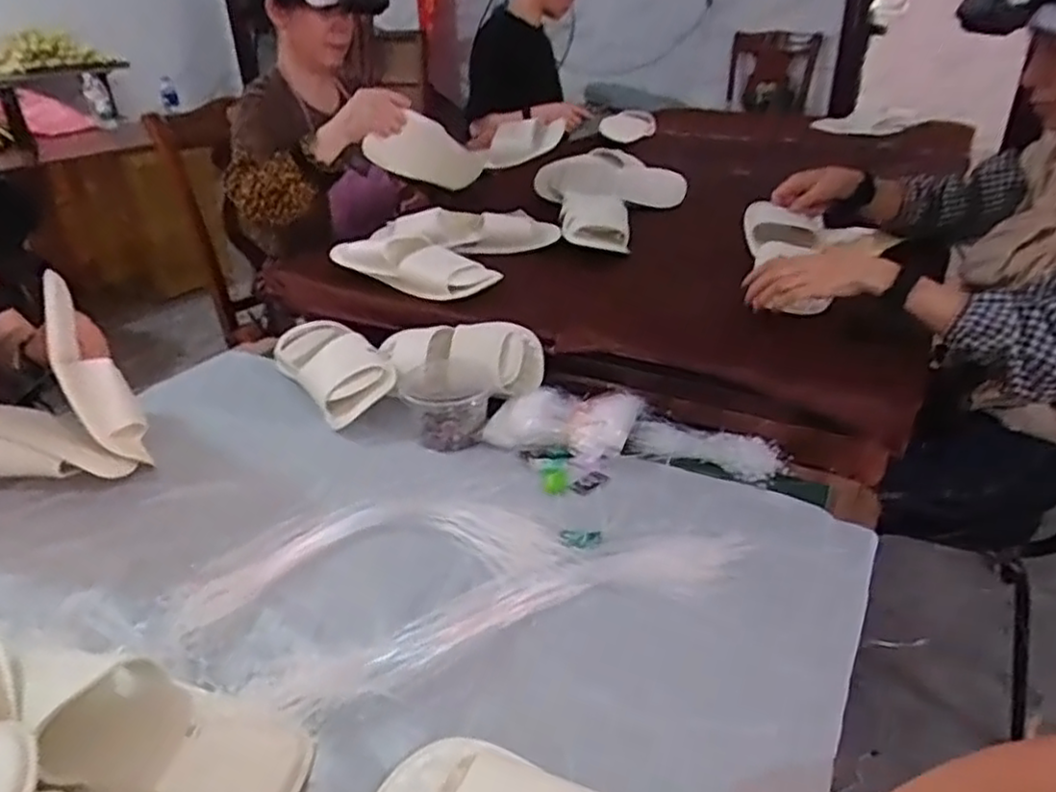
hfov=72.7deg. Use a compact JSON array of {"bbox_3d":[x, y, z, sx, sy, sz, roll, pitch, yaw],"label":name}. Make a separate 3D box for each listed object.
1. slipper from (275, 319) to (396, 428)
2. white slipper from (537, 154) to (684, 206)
[{"bbox_3d":[-0.270,-0.043,1.027,0.127,0.058,0.200,-34,49,-25],"label":"slipper"},{"bbox_3d":[0.176,-0.452,1.525,0.310,0.094,0.148,-3,30,-1],"label":"white slipper"}]

